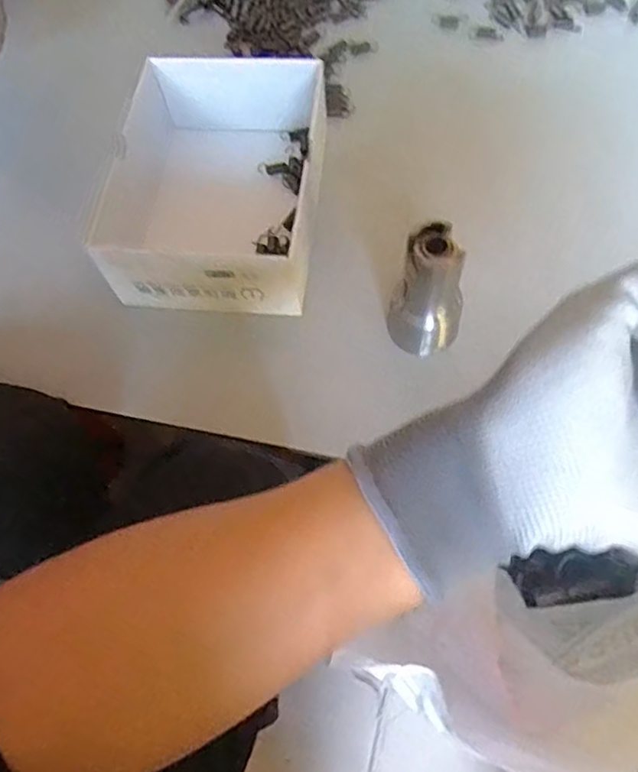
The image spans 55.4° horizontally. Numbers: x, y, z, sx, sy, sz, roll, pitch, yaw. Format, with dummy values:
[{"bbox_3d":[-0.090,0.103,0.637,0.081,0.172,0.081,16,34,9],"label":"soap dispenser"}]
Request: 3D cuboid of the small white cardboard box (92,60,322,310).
[{"bbox_3d":[-0.071,-0.151,0.444,0.139,0.058,0.184,6,66,6],"label":"small white cardboard box"}]

